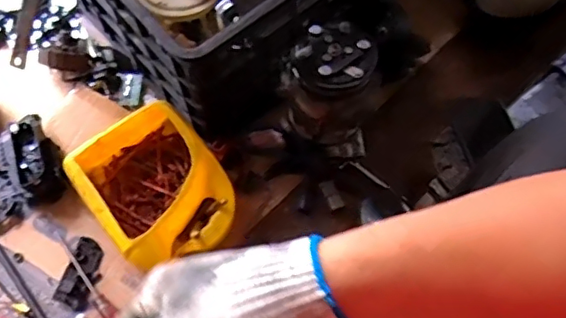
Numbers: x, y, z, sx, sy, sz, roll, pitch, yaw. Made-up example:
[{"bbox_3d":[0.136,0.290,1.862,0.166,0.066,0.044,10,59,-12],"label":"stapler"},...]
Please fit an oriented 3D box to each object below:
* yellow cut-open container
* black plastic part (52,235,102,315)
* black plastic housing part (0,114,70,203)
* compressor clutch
[{"bbox_3d":[-0.175,0.046,0.820,0.173,0.083,0.220,-35,73,-14],"label":"yellow cut-open container"},{"bbox_3d":[-0.282,0.162,0.816,0.045,0.013,0.097,17,69,6],"label":"black plastic part"},{"bbox_3d":[-0.370,0.003,0.852,0.084,0.066,0.125,-33,72,-13],"label":"black plastic housing part"},{"bbox_3d":[0.072,-0.135,0.772,0.109,0.034,0.100,0,68,-1],"label":"compressor clutch"}]

